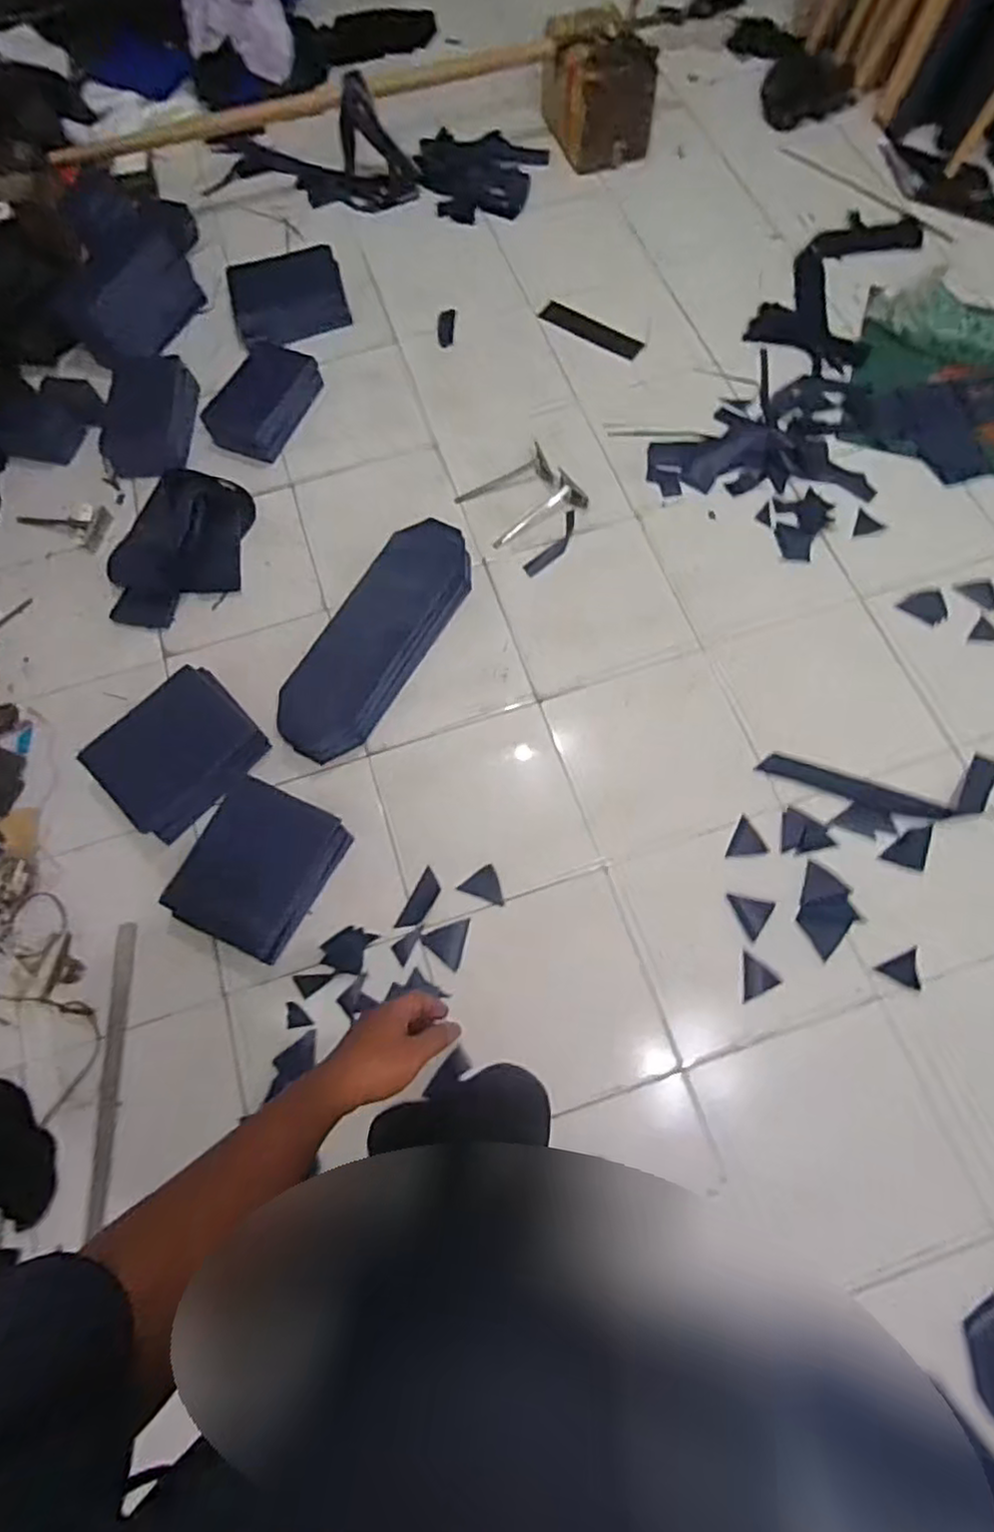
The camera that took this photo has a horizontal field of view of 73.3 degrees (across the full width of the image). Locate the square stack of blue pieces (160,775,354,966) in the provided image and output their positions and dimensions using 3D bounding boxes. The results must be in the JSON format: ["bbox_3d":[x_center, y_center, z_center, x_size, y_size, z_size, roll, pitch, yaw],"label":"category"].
[{"bbox_3d":[-0.496,0.211,1.396,0.275,0.033,0.322,25,75,10],"label":"square stack of blue pieces"}]

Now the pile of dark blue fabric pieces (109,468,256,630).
[{"bbox_3d":[-0.781,-0.542,1.651,0.283,0.043,0.420,8,73,5],"label":"pile of dark blue fabric pieces"}]

